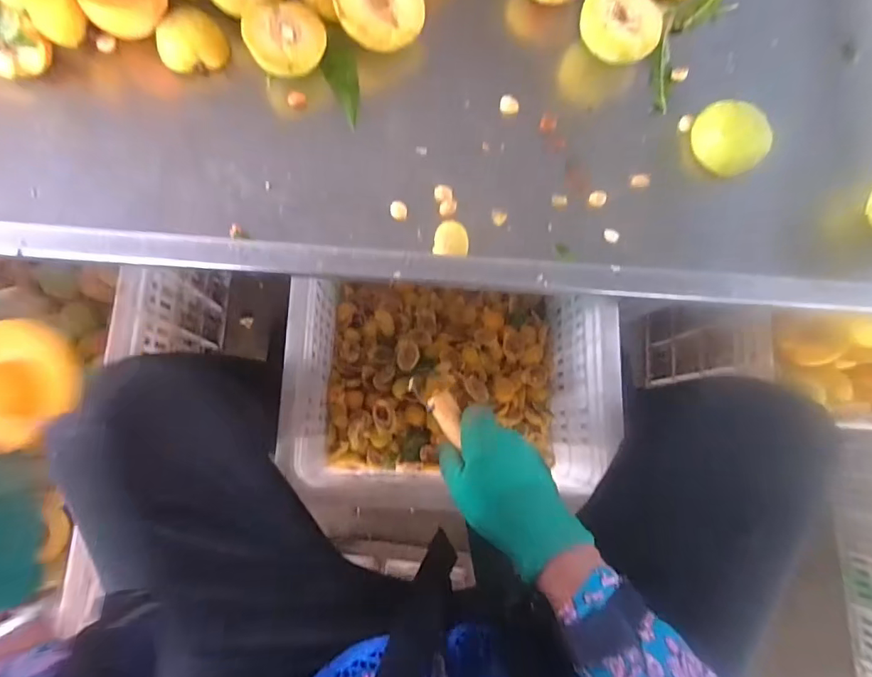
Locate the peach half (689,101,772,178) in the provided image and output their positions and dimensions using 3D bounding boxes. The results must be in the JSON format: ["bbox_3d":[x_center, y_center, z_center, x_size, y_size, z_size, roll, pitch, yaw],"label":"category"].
[{"bbox_3d":[0.256,-0.176,0.422,0.056,0.024,0.066,-24,82,-6],"label":"peach half"}]

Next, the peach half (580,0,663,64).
[{"bbox_3d":[0.163,-0.276,0.435,0.070,0.037,0.067,1,78,-3],"label":"peach half"}]

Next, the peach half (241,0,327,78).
[{"bbox_3d":[-0.126,-0.250,0.415,0.063,0.032,0.064,0,80,-2],"label":"peach half"}]

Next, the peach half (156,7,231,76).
[{"bbox_3d":[-0.211,-0.256,0.417,0.055,0.029,0.041,-12,81,-4],"label":"peach half"}]

